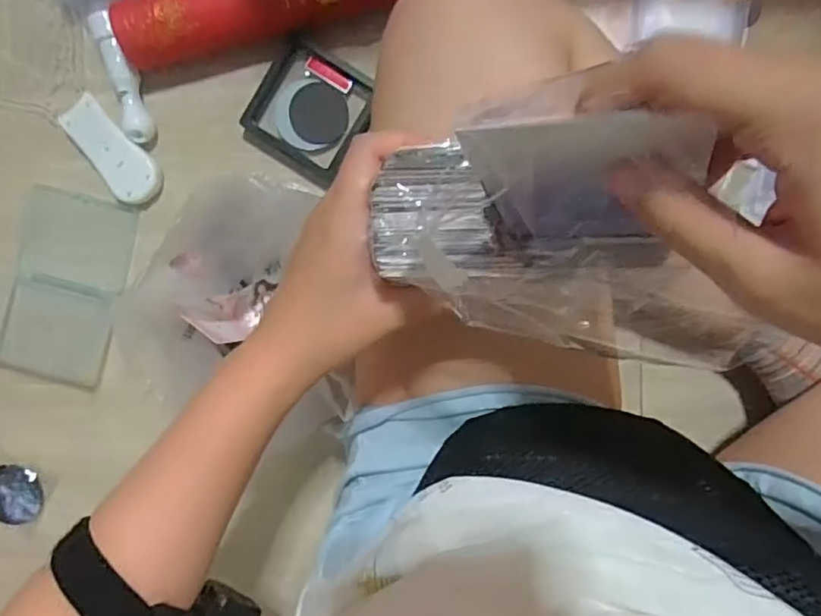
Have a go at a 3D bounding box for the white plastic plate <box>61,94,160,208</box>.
[{"bbox_3d":[-0.253,-0.133,0.516,0.043,0.014,0.097,-39,93,7],"label":"white plastic plate"}]

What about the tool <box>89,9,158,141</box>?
[{"bbox_3d":[-0.238,-0.191,0.505,0.024,0.021,0.104,-13,96,5],"label":"tool"}]

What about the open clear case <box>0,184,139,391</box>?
[{"bbox_3d":[-0.305,-0.016,0.537,0.099,0.007,0.167,17,97,1],"label":"open clear case"}]

